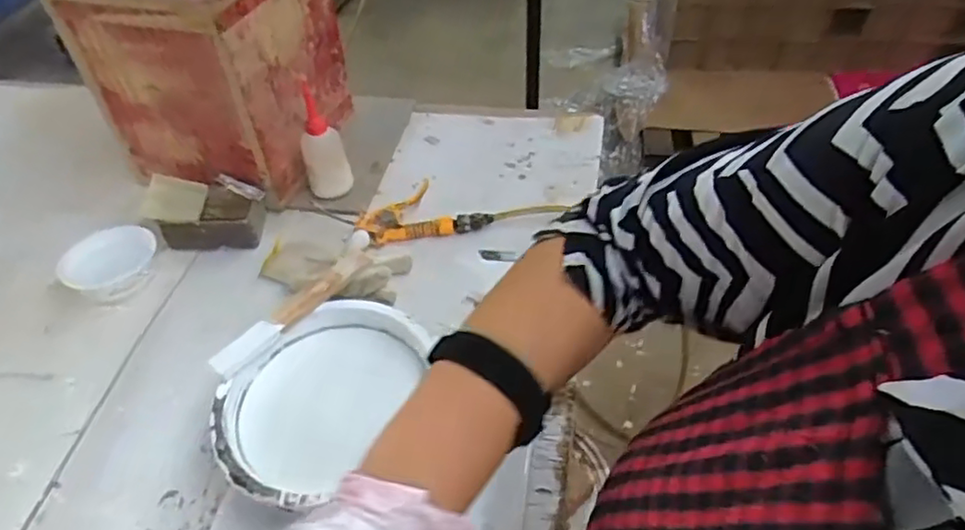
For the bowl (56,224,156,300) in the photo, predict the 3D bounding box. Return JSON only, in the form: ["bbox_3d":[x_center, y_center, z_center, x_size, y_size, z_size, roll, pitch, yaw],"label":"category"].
[{"bbox_3d":[-0.478,0.001,0.837,0.102,0.050,0.097,-2,48,3],"label":"bowl"}]

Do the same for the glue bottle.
[{"bbox_3d":[-0.229,-0.178,0.908,0.059,0.163,0.053,-16,37,-11],"label":"glue bottle"}]

